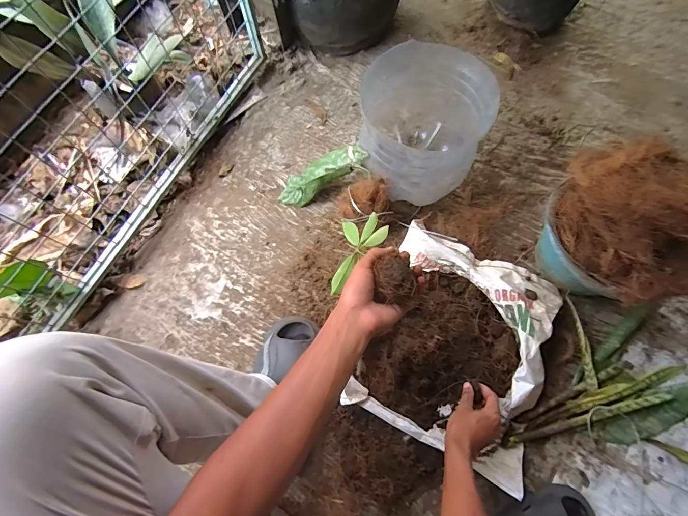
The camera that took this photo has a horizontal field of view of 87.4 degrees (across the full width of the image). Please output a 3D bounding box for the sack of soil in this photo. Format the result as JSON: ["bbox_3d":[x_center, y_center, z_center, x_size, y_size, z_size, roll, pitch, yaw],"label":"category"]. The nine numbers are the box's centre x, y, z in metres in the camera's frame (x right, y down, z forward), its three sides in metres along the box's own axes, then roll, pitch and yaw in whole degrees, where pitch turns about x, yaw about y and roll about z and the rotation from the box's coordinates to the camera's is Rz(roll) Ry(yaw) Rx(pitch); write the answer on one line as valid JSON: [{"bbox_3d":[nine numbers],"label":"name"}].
[{"bbox_3d":[0.220,0.157,0.684,0.319,0.076,0.386,21,71,8],"label":"sack of soil"}]

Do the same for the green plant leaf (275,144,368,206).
[{"bbox_3d":[-0.052,-0.190,0.814,0.244,0.042,0.077,-26,67,28],"label":"green plant leaf"}]

